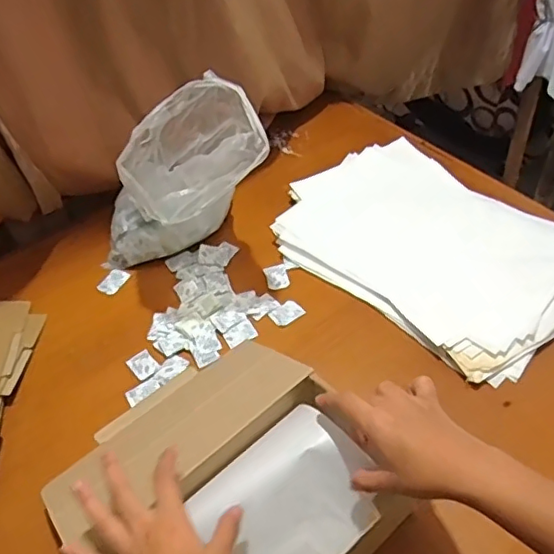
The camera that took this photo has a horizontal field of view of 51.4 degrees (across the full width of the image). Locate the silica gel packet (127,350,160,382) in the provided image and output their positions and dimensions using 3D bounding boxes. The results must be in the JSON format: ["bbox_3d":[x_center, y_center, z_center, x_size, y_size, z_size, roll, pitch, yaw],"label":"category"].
[{"bbox_3d":[-0.161,0.107,0.696,0.029,0.004,0.039,-34,55,-22],"label":"silica gel packet"}]

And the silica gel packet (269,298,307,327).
[{"bbox_3d":[0.013,0.045,0.735,0.041,0.006,0.029,-32,54,-21],"label":"silica gel packet"}]

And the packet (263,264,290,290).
[{"bbox_3d":[0.000,-0.001,0.774,0.029,0.004,0.038,-13,50,-6],"label":"packet"}]

